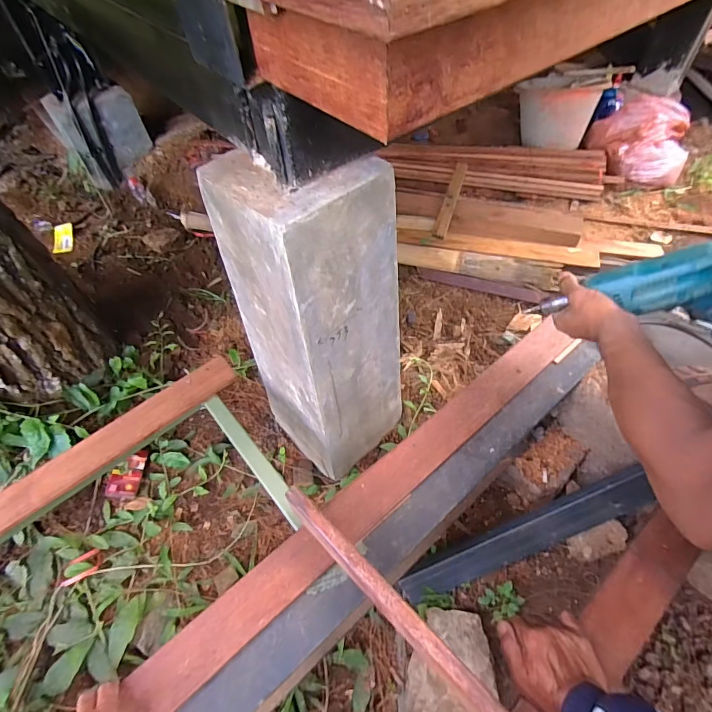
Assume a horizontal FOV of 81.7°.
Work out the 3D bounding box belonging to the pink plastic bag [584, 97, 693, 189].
[{"bbox_3d":[0.930,-0.715,1.365,0.289,0.154,0.341,16,56,14],"label":"pink plastic bag"}]

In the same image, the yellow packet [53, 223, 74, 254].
[{"bbox_3d":[-0.990,-0.396,1.392,0.054,0.018,0.107,0,84,-28],"label":"yellow packet"}]

